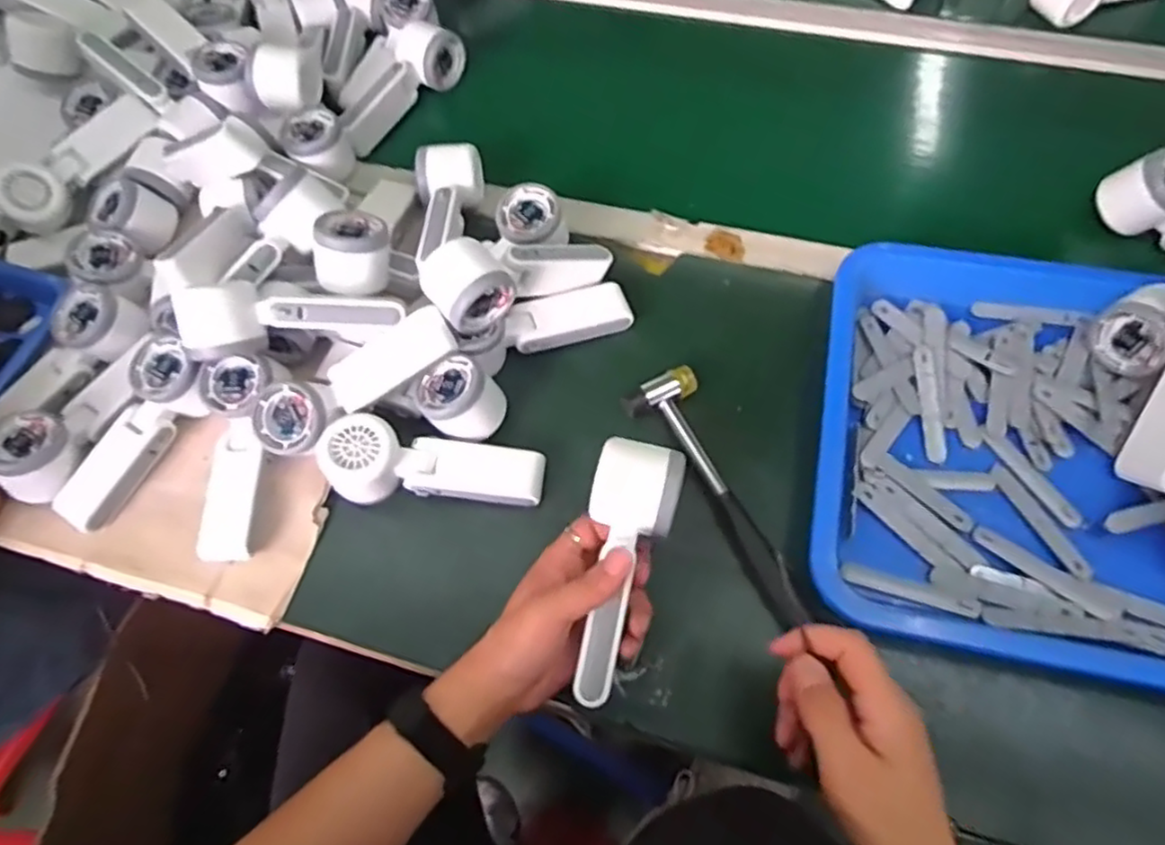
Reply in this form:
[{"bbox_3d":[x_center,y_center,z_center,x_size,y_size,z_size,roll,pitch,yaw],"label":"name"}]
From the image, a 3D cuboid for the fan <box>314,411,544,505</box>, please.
[{"bbox_3d":[-0.114,0.032,0.525,0.162,0.043,0.058,5,63,6],"label":"fan"}]

